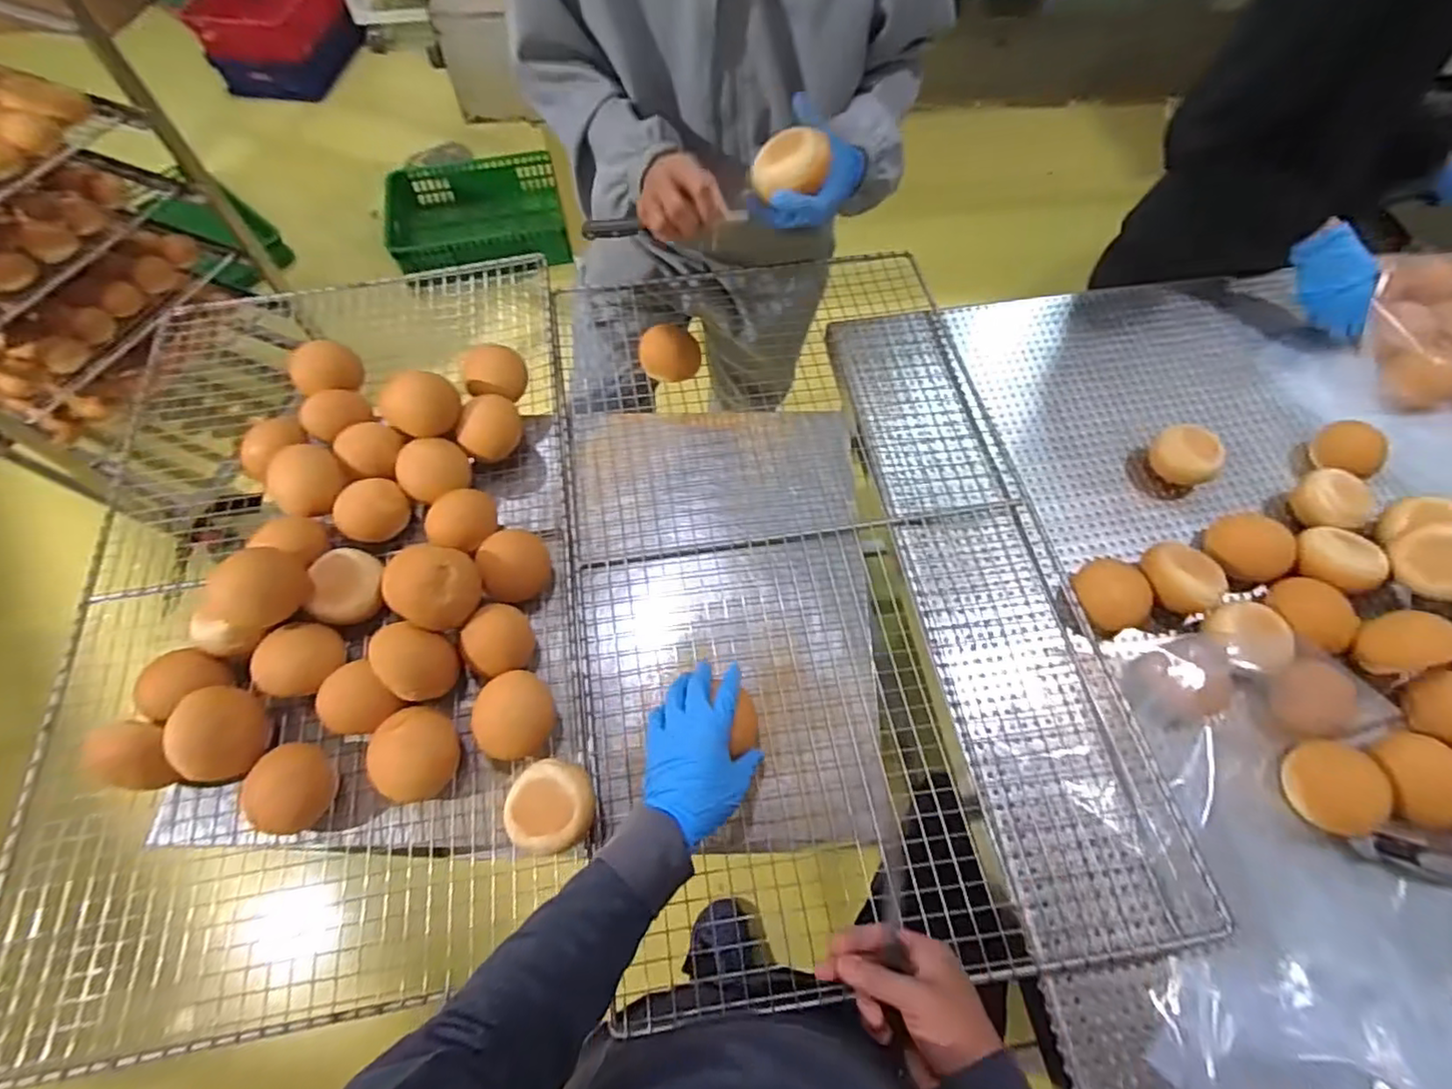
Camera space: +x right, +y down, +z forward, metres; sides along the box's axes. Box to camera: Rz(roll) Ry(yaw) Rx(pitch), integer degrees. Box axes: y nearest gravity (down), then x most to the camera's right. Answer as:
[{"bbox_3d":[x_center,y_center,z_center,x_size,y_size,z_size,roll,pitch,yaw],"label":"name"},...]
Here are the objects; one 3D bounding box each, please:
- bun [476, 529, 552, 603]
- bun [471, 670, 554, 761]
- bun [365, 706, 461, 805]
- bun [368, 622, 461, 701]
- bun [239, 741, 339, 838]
[{"bbox_3d":[-0.228,0.024,0.688,0.072,0.057,0.069,-25,66,-13],"label":"bun"},{"bbox_3d":[-0.210,0.169,0.626,0.071,0.040,0.080,-3,63,-2],"label":"bun"},{"bbox_3d":[-0.300,0.202,0.608,0.078,0.046,0.080,-8,64,-5],"label":"bun"},{"bbox_3d":[-0.307,0.114,0.627,0.072,0.050,0.065,36,68,16],"label":"bun"},{"bbox_3d":[-0.410,0.230,0.596,0.070,0.044,0.079,3,63,1],"label":"bun"}]

